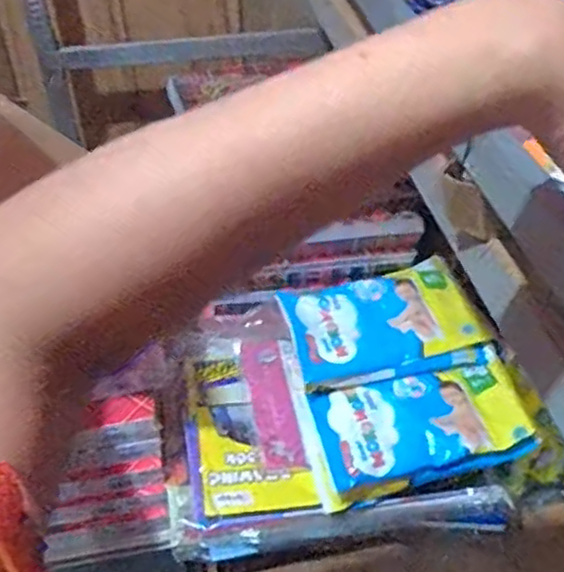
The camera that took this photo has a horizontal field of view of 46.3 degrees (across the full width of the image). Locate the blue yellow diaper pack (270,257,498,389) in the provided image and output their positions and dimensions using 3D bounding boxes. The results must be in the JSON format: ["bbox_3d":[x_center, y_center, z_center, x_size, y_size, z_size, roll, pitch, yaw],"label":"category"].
[{"bbox_3d":[0.114,0.037,0.756,0.208,0.054,0.138,-6,43,-7],"label":"blue yellow diaper pack"}]

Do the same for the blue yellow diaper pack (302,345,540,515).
[{"bbox_3d":[0.139,0.146,0.693,0.214,0.065,0.119,-7,43,-8],"label":"blue yellow diaper pack"}]

